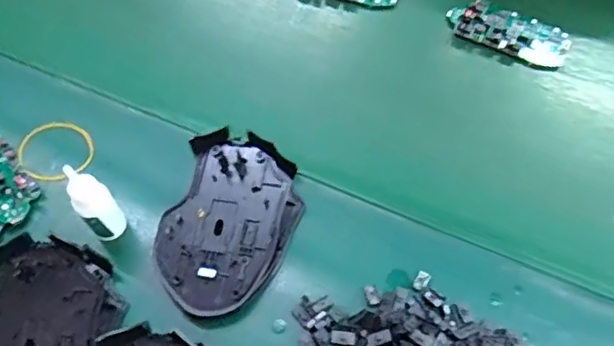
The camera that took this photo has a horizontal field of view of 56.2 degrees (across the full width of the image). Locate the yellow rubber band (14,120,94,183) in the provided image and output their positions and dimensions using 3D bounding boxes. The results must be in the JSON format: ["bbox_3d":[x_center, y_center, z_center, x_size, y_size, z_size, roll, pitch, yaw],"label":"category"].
[{"bbox_3d":[-0.183,-0.015,0.417,0.053,0.009,0.050,0,62,-1],"label":"yellow rubber band"}]

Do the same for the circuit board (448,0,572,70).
[{"bbox_3d":[0.167,-0.118,0.475,0.097,0.016,0.047,23,61,13],"label":"circuit board"}]

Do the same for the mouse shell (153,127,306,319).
[{"bbox_3d":[-0.051,0.031,0.370,0.080,0.031,0.118,17,60,10],"label":"mouse shell"}]

